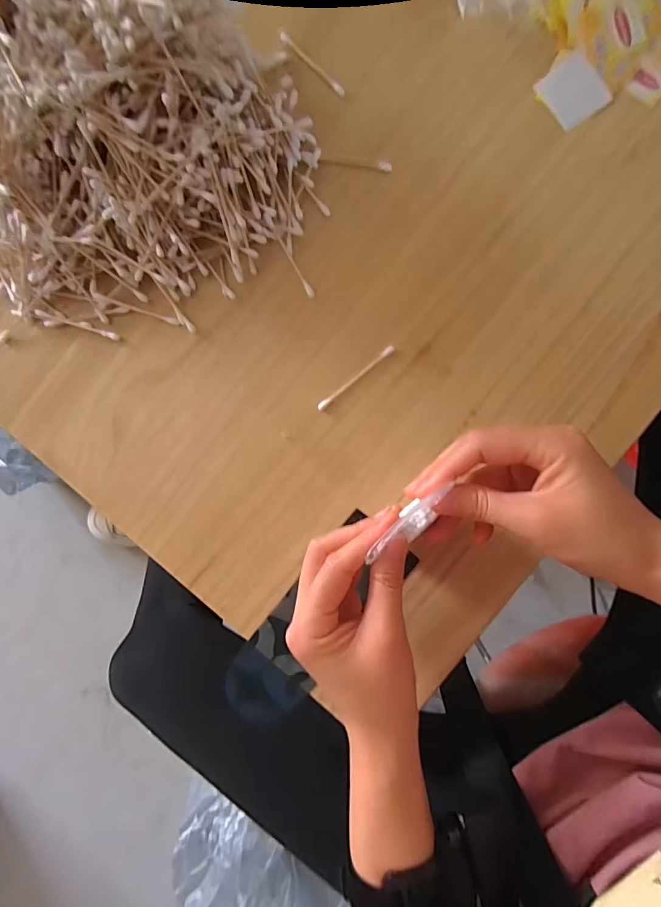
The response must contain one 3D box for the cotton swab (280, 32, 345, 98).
[{"bbox_3d":[-0.014,-0.302,0.349,0.007,0.004,0.071,-44,86,4],"label":"cotton swab"}]

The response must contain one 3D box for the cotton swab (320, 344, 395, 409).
[{"bbox_3d":[0.019,-0.056,0.336,0.071,0.004,0.007,-39,86,4],"label":"cotton swab"}]

